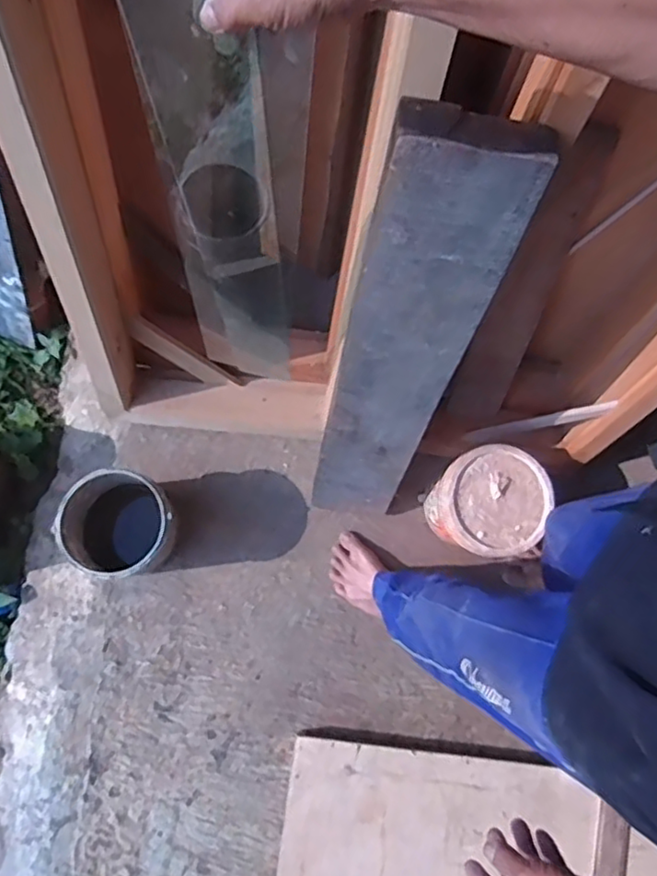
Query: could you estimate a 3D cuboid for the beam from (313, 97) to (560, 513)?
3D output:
[{"bbox_3d":[0.087,-0.083,0.926,0.182,0.813,0.059,10,59,-3],"label":"beam"}]

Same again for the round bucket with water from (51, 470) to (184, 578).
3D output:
[{"bbox_3d":[-0.380,0.161,1.181,0.193,0.214,0.186,15,77,2],"label":"round bucket with water"}]

